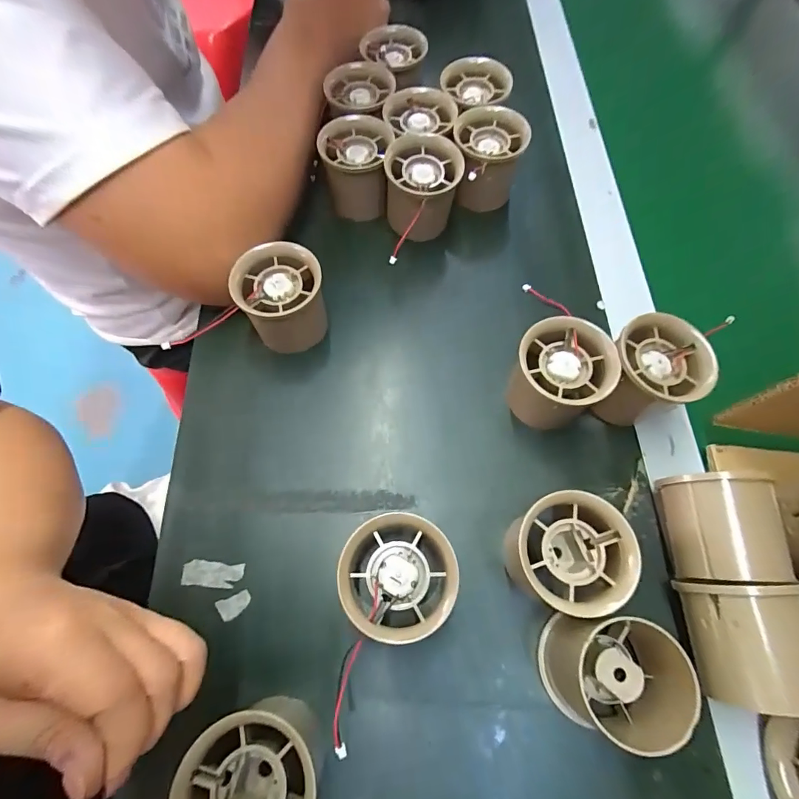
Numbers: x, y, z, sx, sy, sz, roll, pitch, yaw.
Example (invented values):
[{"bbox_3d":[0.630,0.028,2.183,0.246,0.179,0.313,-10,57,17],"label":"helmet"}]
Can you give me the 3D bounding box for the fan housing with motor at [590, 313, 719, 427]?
[{"bbox_3d":[0.149,-0.016,0.263,0.056,0.048,0.052,10,67,3],"label":"fan housing with motor"}]

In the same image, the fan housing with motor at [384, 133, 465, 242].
[{"bbox_3d":[0.017,-0.155,0.324,0.052,0.054,0.055,6,67,2],"label":"fan housing with motor"}]

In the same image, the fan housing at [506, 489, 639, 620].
[{"bbox_3d":[0.084,0.080,0.224,0.052,0.051,0.052,0,67,-1],"label":"fan housing"}]

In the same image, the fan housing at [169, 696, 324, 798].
[{"bbox_3d":[-0.060,0.163,0.196,0.052,0.061,0.058,21,68,8],"label":"fan housing"}]

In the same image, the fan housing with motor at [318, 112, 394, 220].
[{"bbox_3d":[-0.032,-0.178,0.340,0.050,0.058,0.056,7,67,2],"label":"fan housing with motor"}]

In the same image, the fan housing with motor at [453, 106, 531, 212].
[{"bbox_3d":[0.067,-0.183,0.341,0.053,0.061,0.063,0,67,-1],"label":"fan housing with motor"}]

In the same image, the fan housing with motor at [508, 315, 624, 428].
[{"bbox_3d":[0.097,-0.014,0.268,0.051,0.055,0.049,0,67,-1],"label":"fan housing with motor"}]

